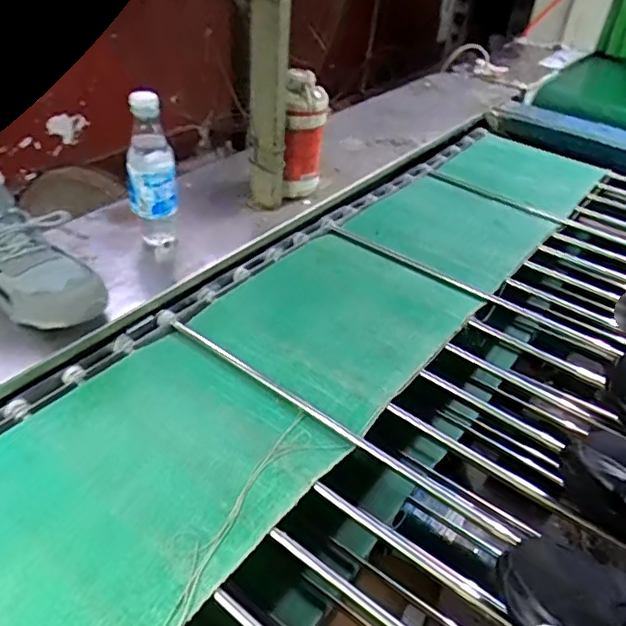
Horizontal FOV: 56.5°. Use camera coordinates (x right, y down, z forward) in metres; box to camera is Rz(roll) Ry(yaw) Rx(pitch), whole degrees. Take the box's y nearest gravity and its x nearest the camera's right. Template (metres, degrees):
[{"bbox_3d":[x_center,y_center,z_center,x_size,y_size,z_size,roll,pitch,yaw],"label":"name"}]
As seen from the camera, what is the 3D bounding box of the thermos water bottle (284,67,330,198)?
[{"bbox_3d":[-0.014,-0.278,0.905,0.078,0.179,0.061,-10,43,-17],"label":"thermos water bottle"}]

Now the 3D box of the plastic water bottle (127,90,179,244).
[{"bbox_3d":[-0.211,-0.178,0.777,0.069,0.211,0.052,-8,42,-15],"label":"plastic water bottle"}]

